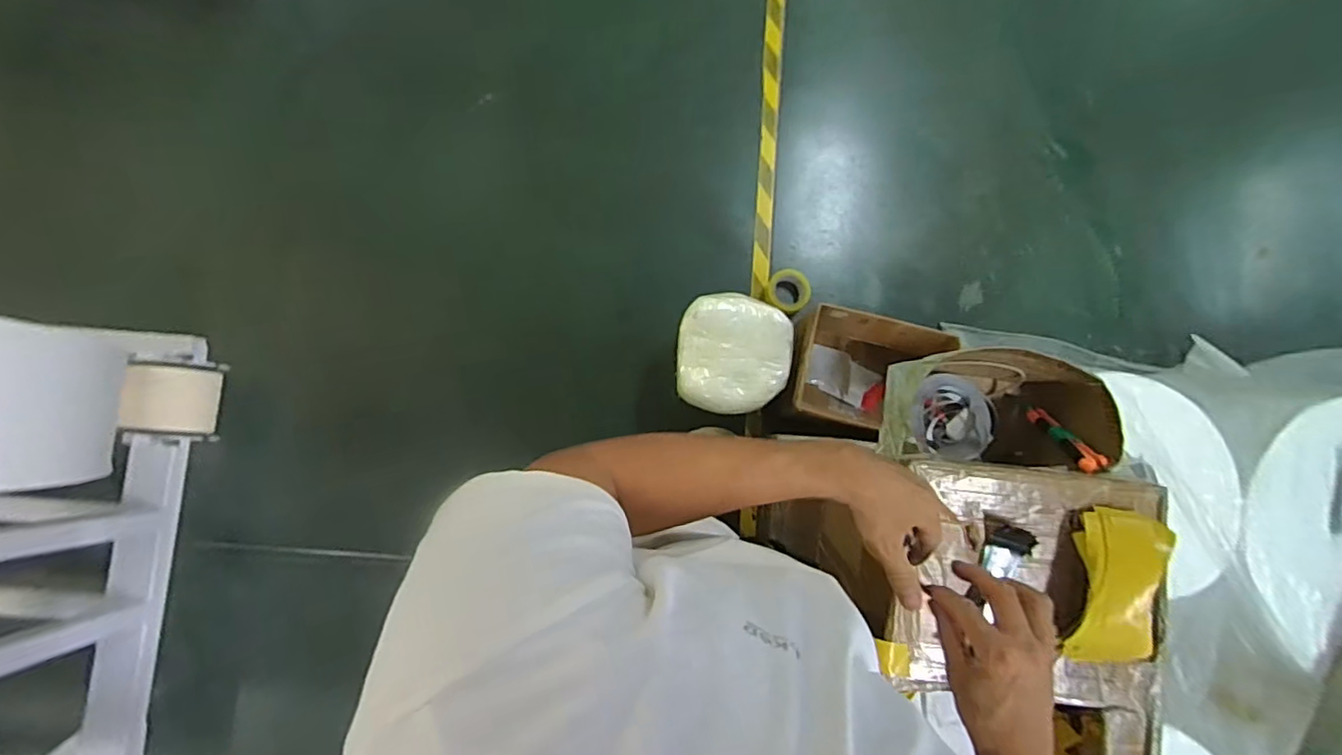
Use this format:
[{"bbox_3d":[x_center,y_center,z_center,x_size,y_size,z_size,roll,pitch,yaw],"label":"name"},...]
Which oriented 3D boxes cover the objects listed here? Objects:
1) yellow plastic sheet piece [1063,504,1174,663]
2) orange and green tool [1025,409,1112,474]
[{"bbox_3d":[0.517,0.245,0.702,0.091,0.018,0.179,10,89,19],"label":"yellow plastic sheet piece"},{"bbox_3d":[0.521,0.081,0.805,0.020,0.118,0.024,-20,129,-6],"label":"orange and green tool"}]

